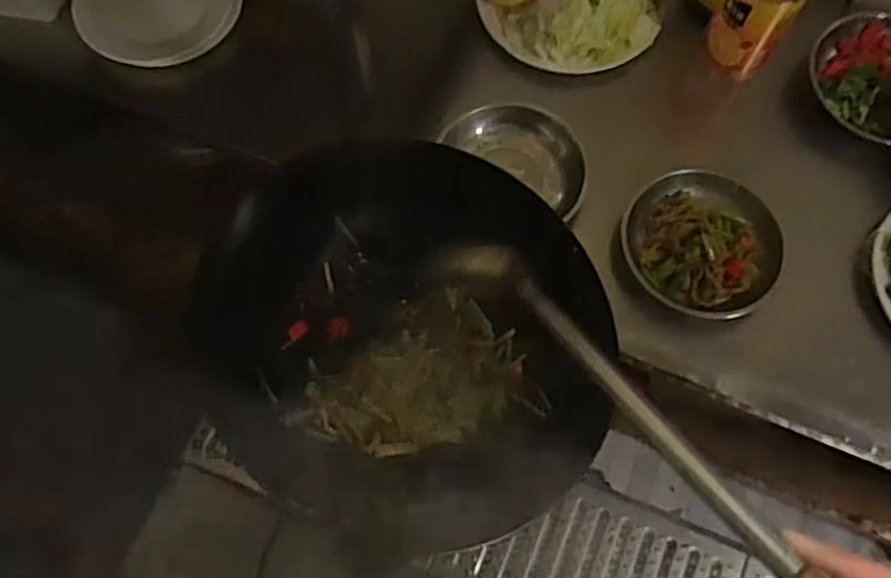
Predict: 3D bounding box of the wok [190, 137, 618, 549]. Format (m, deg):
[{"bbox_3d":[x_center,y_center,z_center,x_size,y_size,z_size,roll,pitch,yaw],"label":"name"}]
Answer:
[{"bbox_3d":[-0.027,0.037,0.707,0.359,0.094,0.399,-19,71,-6],"label":"wok"}]

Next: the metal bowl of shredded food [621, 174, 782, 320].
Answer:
[{"bbox_3d":[0.292,-0.055,0.829,0.174,0.052,0.162,13,70,5],"label":"metal bowl of shredded food"}]

